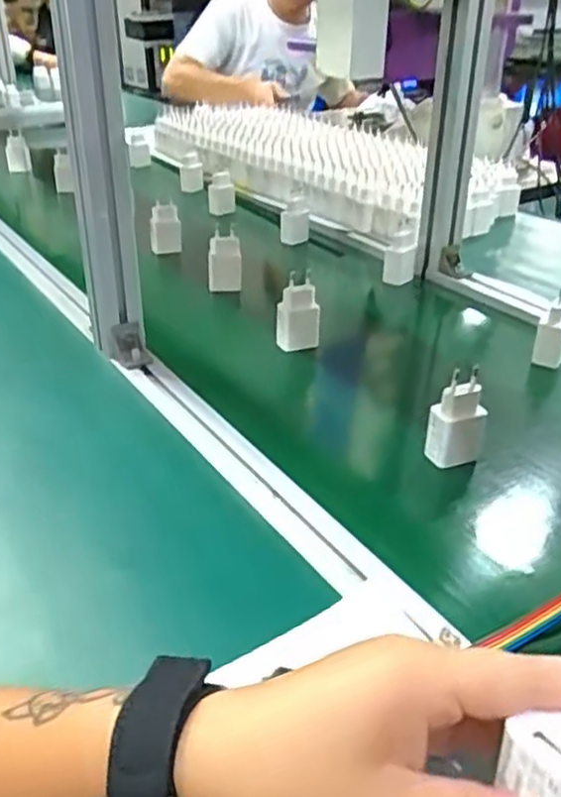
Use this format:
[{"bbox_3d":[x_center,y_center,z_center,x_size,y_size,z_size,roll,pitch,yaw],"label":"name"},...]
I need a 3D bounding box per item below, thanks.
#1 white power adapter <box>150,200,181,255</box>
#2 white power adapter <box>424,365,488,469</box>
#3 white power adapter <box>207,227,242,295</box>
[{"bbox_3d":[-0.159,-0.235,1.004,0.041,0.068,0.027,-7,31,-10],"label":"white power adapter"},{"bbox_3d":[0.137,0.016,0.562,0.040,0.076,0.020,-9,31,-14],"label":"white power adapter"},{"bbox_3d":[-0.067,-0.165,0.878,0.040,0.076,0.022,-2,30,-3],"label":"white power adapter"}]

